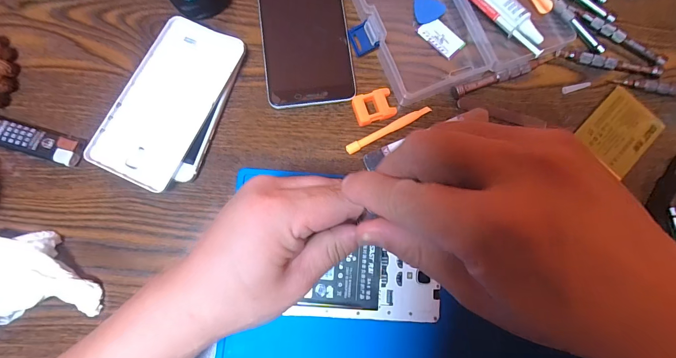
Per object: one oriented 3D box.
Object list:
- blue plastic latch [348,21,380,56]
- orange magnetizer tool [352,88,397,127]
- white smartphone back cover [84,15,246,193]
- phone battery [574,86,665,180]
[{"bbox_3d":[0.023,-0.127,0.297,0.022,0.005,0.027,-20,89,25],"label":"blue plastic latch"},{"bbox_3d":[0.031,-0.062,0.286,0.035,0.013,0.026,-19,82,-5],"label":"orange magnetizer tool"},{"bbox_3d":[-0.142,-0.067,0.280,0.071,0.014,0.146,26,81,2],"label":"white smartphone back cover"},{"bbox_3d":[0.253,-0.043,0.293,0.066,0.005,0.054,-44,85,-8],"label":"phone battery"}]

